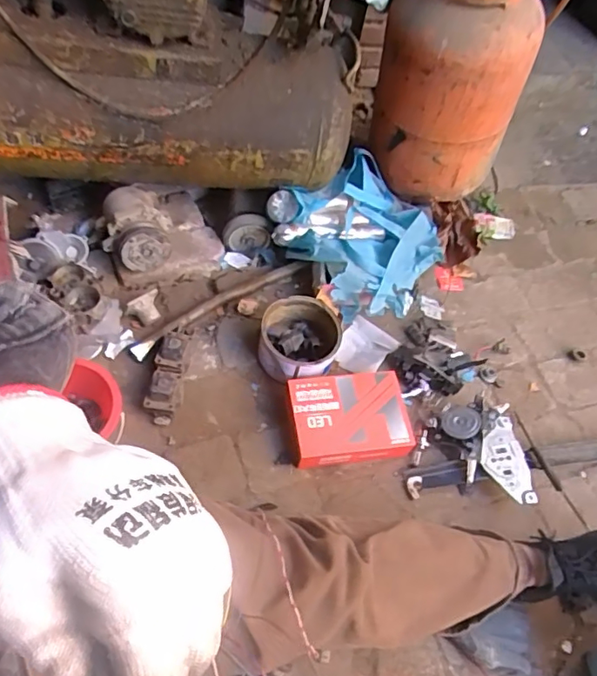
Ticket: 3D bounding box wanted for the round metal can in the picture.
[{"bbox_3d":[0.002,0.009,1.053,0.154,0.074,0.159,3,55,-2],"label":"round metal can"}]

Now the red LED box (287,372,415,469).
[{"bbox_3d":[0.095,0.141,0.990,0.216,0.053,0.157,-3,57,-10],"label":"red LED box"}]

